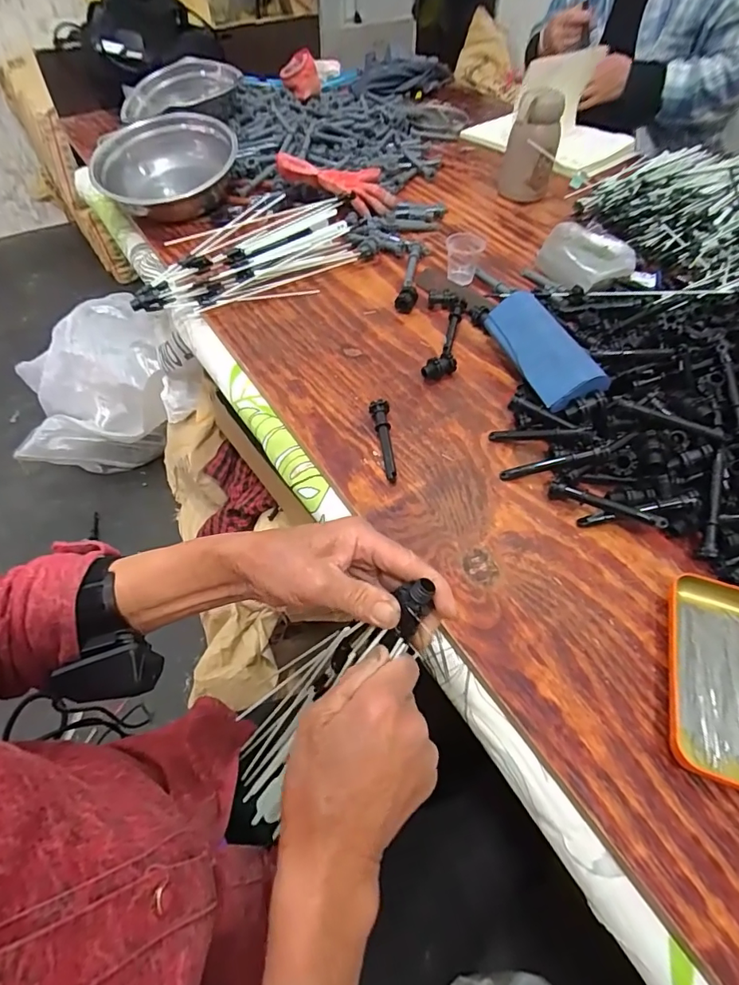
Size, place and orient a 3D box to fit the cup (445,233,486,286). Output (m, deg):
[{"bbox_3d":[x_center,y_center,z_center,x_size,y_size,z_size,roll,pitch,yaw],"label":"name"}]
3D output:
[{"bbox_3d":[0.125,-0.314,0.645,0.045,0.053,0.046,0,54,-1],"label":"cup"}]

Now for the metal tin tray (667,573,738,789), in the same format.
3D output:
[{"bbox_3d":[0.258,0.132,0.339,0.084,0.018,0.142,17,55,11],"label":"metal tin tray"}]

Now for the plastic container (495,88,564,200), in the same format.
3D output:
[{"bbox_3d":[0.255,-0.536,0.766,0.081,0.151,0.064,12,54,8],"label":"plastic container"}]

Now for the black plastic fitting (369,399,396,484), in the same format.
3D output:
[{"bbox_3d":[0.014,-0.051,0.474,0.018,0.020,0.094,-4,54,-4],"label":"black plastic fitting"}]

